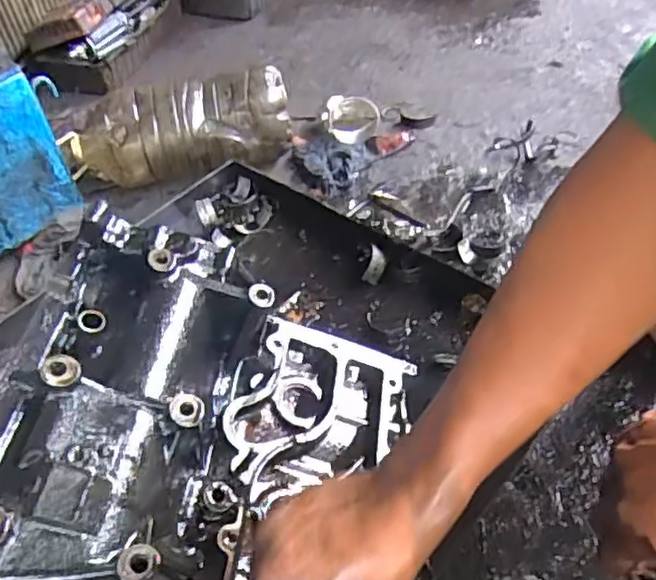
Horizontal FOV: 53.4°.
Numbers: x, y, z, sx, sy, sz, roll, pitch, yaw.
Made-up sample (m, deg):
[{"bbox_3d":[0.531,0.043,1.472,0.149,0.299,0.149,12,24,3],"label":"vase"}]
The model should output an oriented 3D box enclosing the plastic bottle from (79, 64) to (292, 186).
[{"bbox_3d":[-0.259,-0.286,1.177,0.381,0.164,0.137,-3,48,3],"label":"plastic bottle"}]

